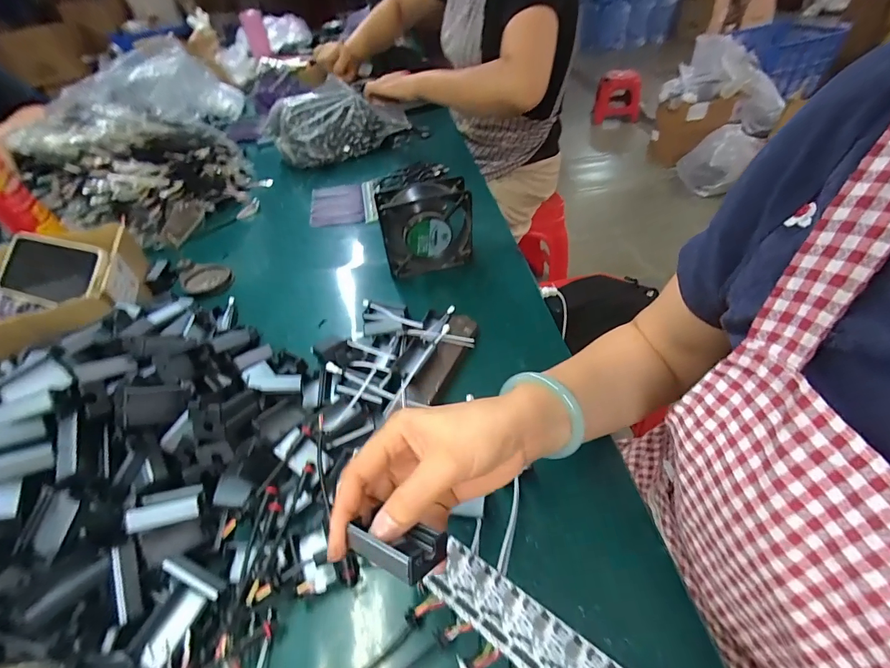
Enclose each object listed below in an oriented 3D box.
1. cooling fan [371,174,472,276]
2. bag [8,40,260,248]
[{"bbox_3d":[-0.024,-0.137,0.560,0.119,0.123,0.036,-11,45,-6],"label":"cooling fan"},{"bbox_3d":[-0.570,-0.342,0.765,0.314,0.223,0.344,29,54,30],"label":"bag"}]

